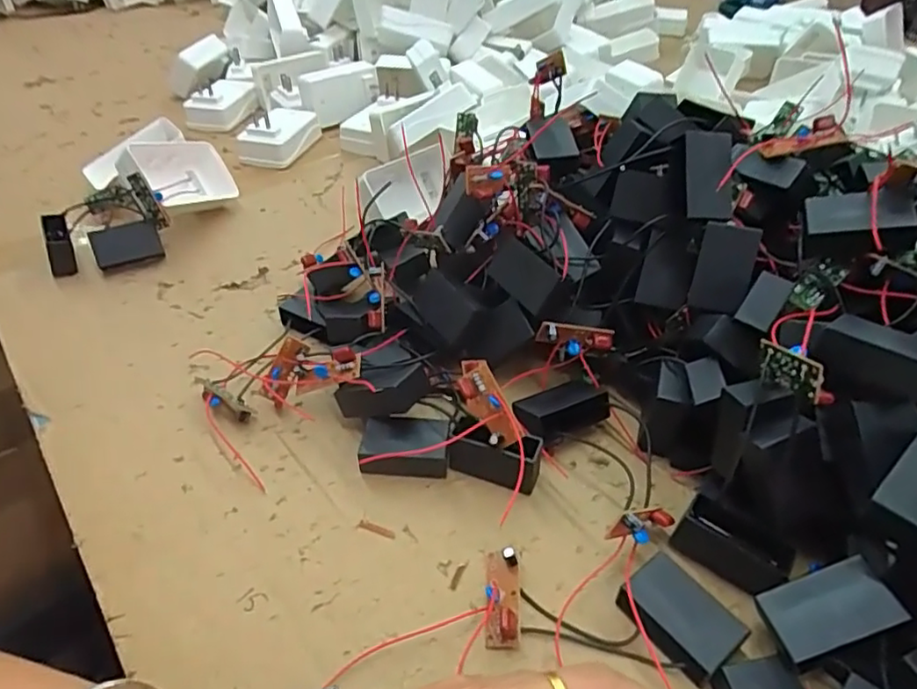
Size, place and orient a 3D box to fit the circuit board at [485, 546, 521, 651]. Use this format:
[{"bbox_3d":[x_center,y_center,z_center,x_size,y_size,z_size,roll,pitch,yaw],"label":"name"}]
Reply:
[{"bbox_3d":[0.020,0.115,0.278,0.015,0.014,0.049,2,41,1],"label":"circuit board"}]

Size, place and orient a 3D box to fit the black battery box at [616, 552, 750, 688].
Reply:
[{"bbox_3d":[0.097,0.120,0.267,0.029,0.017,0.046,-29,49,-29],"label":"black battery box"}]

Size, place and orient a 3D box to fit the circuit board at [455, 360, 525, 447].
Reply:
[{"bbox_3d":[0.016,0.031,0.323,0.020,0.014,0.050,-21,68,-23],"label":"circuit board"}]

